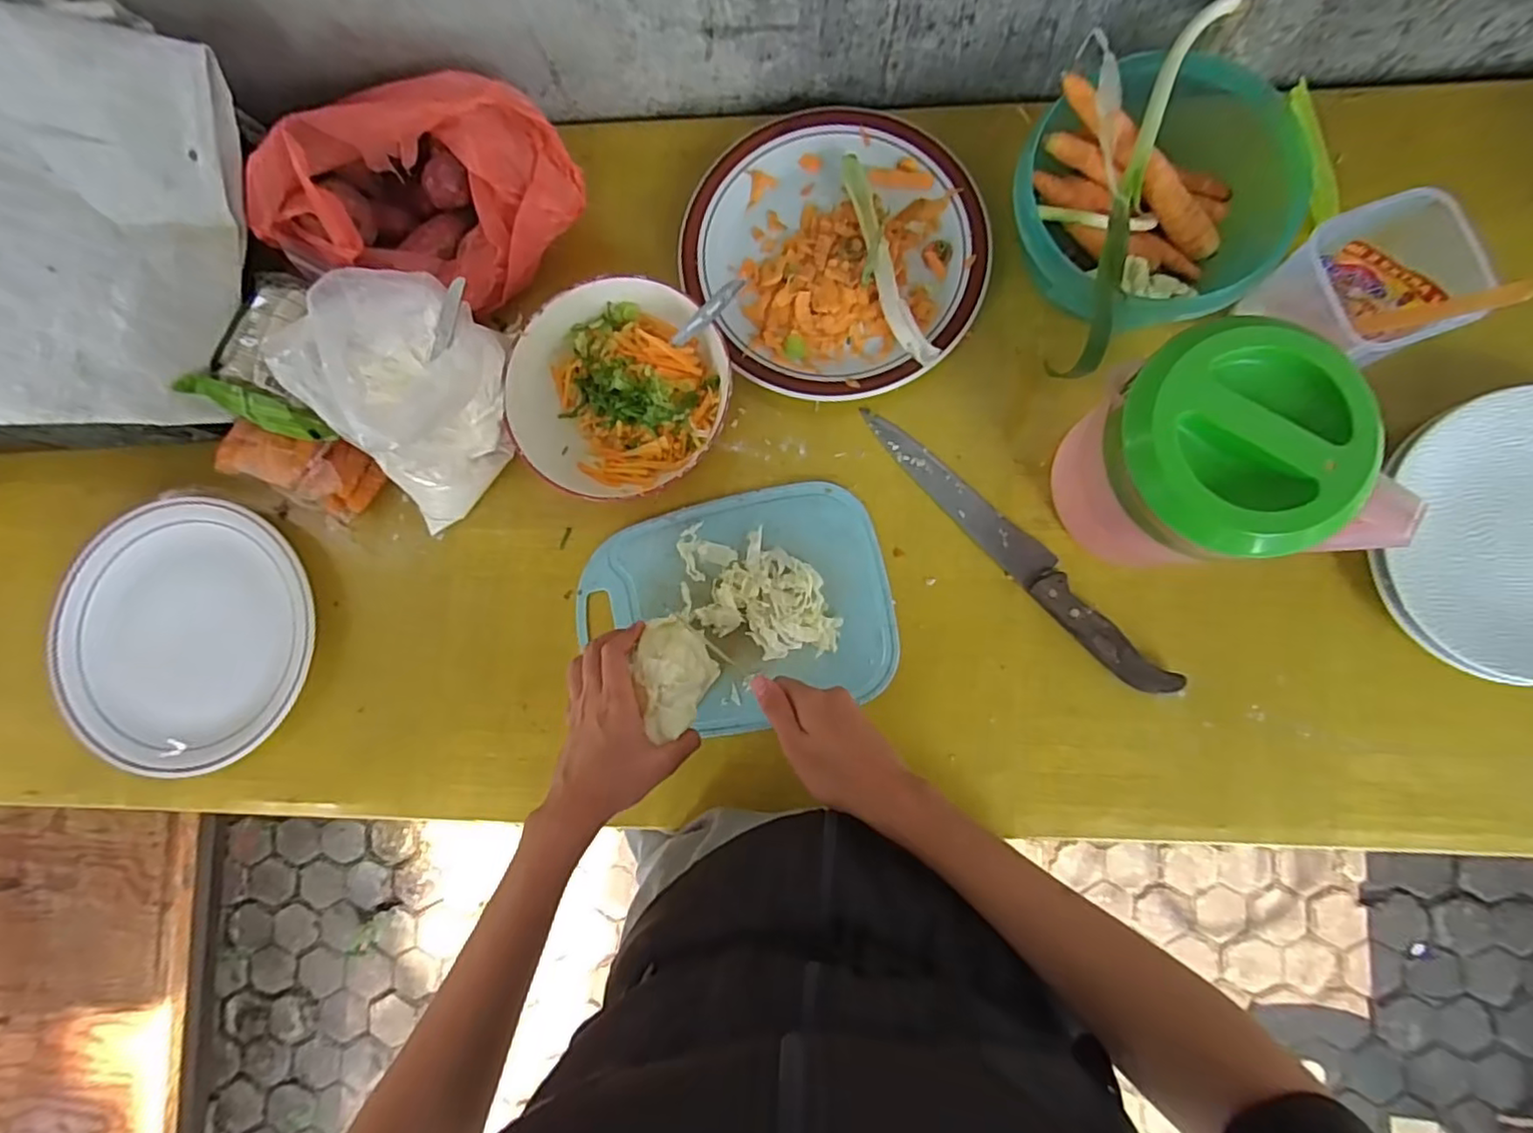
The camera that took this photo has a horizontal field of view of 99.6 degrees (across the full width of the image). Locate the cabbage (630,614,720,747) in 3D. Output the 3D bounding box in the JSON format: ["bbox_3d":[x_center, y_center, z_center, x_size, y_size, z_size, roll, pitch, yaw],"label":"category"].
[{"bbox_3d":[-0.064,0.075,0.467,0.047,0.055,0.077,-17,86,3],"label":"cabbage"}]

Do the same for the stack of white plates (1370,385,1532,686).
[{"bbox_3d":[0.541,-0.021,0.457,0.185,0.033,0.198,8,87,4],"label":"stack of white plates"}]

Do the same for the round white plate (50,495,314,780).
[{"bbox_3d":[-0.482,0.055,0.536,0.205,0.029,0.213,0,87,4],"label":"round white plate"}]

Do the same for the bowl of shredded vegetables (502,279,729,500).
[{"bbox_3d":[-0.112,-0.137,0.508,0.164,0.050,0.168,0,87,4],"label":"bowl of shredded vegetables"}]

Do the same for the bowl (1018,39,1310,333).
[{"bbox_3d":[0.290,-0.277,0.482,0.218,0.080,0.191,-21,86,3],"label":"bowl"}]

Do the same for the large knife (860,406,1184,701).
[{"bbox_3d":[0.191,-0.016,0.498,0.032,0.019,0.300,-43,85,1],"label":"large knife"}]

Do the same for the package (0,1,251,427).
[{"bbox_3d":[-0.559,-0.236,0.459,0.353,0.070,0.265,1,101,-7],"label":"package"}]

